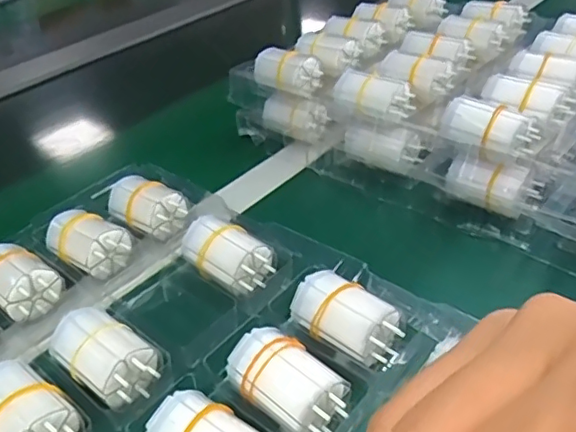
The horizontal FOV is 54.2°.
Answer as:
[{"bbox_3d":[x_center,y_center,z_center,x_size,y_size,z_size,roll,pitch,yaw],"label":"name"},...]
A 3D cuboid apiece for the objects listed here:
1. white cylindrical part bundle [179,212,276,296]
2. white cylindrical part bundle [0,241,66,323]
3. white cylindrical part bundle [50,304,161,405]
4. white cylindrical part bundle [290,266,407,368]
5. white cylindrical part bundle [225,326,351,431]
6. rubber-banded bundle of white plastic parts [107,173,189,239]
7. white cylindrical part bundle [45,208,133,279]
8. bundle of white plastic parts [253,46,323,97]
[{"bbox_3d":[-0.041,0.028,0.384,0.062,0.034,0.039,26,47,36],"label":"white cylindrical part bundle"},{"bbox_3d":[-0.184,0.047,0.385,0.061,0.034,0.041,21,45,32],"label":"white cylindrical part bundle"},{"bbox_3d":[-0.106,0.080,0.324,0.062,0.034,0.039,23,45,33],"label":"white cylindrical part bundle"},{"bbox_3d":[0.033,0.059,0.326,0.037,0.029,0.060,-30,43,-29],"label":"white cylindrical part bundle"},{"bbox_3d":[0.000,0.090,0.294,0.063,0.033,0.039,25,47,35],"label":"white cylindrical part bundle"},{"bbox_3d":[-0.110,-0.009,0.433,0.065,0.029,0.034,19,44,30],"label":"rubber-banded bundle of white plastic parts"},{"bbox_3d":[-0.143,0.022,0.409,0.060,0.037,0.040,19,44,30],"label":"white cylindrical part bundle"},{"bbox_3d":[-0.003,-0.132,0.511,0.061,0.034,0.030,13,41,24],"label":"bundle of white plastic parts"}]

